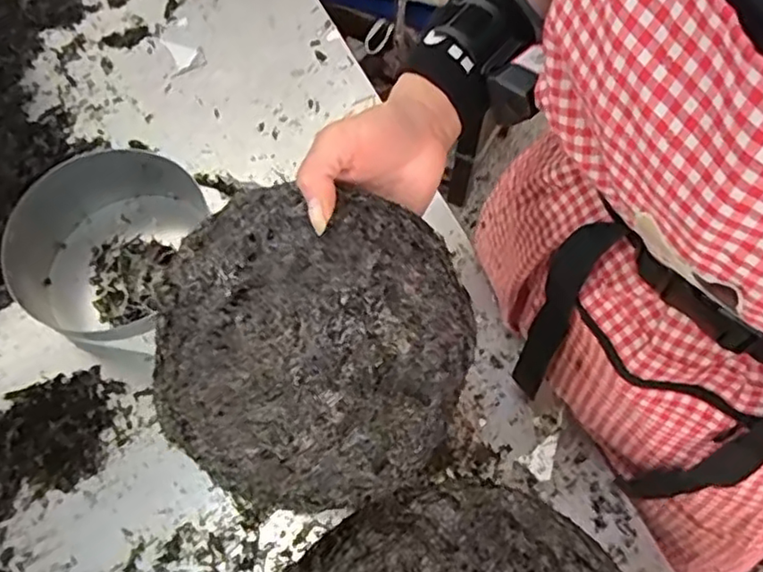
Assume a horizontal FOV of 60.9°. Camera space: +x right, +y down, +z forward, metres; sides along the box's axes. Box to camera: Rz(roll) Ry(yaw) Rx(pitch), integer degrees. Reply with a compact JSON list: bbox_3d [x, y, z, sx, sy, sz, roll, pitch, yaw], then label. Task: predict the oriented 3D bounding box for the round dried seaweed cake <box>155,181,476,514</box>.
[{"bbox_3d":[-0.041,0.039,0.395,0.183,0.008,0.187,0,94,-1],"label":"round dried seaweed cake"}]

